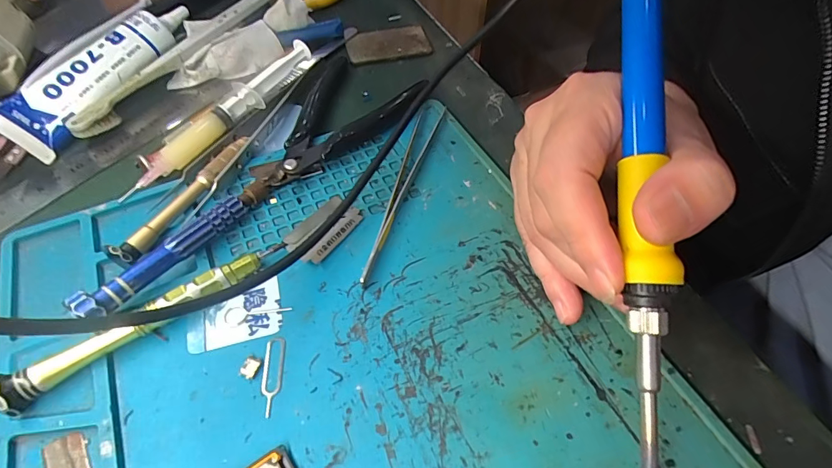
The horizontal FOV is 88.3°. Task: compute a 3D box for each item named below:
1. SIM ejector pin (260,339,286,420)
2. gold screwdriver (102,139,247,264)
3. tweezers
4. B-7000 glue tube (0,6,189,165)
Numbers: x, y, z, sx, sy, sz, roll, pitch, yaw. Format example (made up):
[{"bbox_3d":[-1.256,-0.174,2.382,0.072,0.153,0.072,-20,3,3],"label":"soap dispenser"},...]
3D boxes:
[{"bbox_3d":[-0.060,0.058,0.178,0.008,0.004,0.032,-2,54,-5],"label":"SIM ejector pin"},{"bbox_3d":[-0.117,-0.022,0.218,0.011,0.009,0.092,19,56,13],"label":"gold screwdriver"},{"bbox_3d":[-0.005,-0.029,0.236,0.015,0.008,0.128,11,55,8],"label":"tweezers"},{"bbox_3d":[-0.196,-0.105,0.274,0.047,0.035,0.134,27,58,18],"label":"B-7000 glue tube"}]

